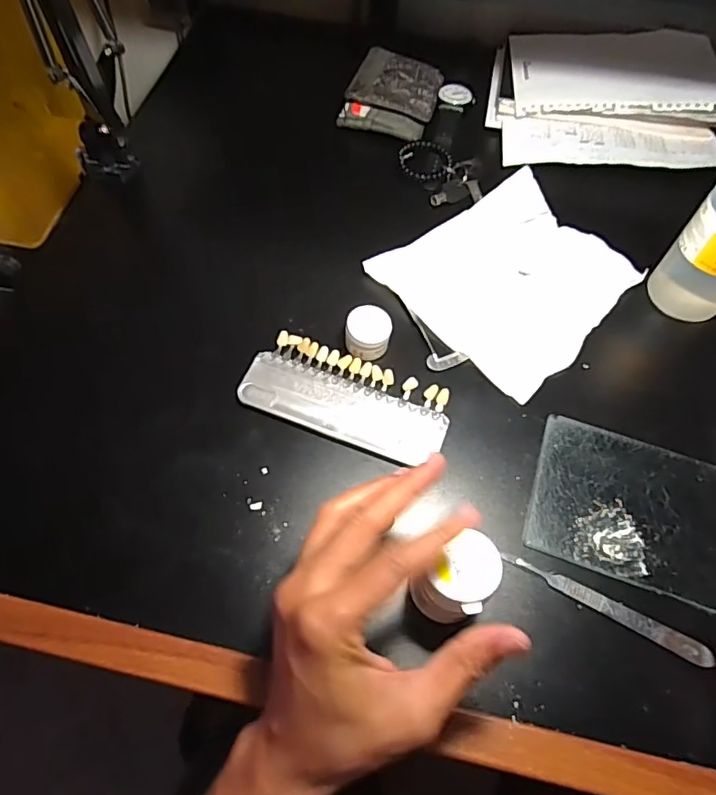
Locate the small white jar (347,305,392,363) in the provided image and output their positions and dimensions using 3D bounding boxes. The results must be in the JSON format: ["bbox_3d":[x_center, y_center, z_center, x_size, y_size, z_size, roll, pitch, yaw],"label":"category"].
[{"bbox_3d":[0.008,-0.047,0.407,0.031,0.026,0.033,0,61,-1],"label":"small white jar"}]

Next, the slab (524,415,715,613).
[{"bbox_3d":[0.218,0.081,0.362,0.198,0.008,0.102,15,62,7],"label":"slab"}]

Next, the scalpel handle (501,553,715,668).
[{"bbox_3d":[0.152,0.128,0.333,0.128,0.004,0.013,25,64,12],"label":"scalpel handle"}]

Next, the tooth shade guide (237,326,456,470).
[{"bbox_3d":[-0.008,0.000,0.397,0.147,0.009,0.067,20,63,10],"label":"tooth shade guide"}]

